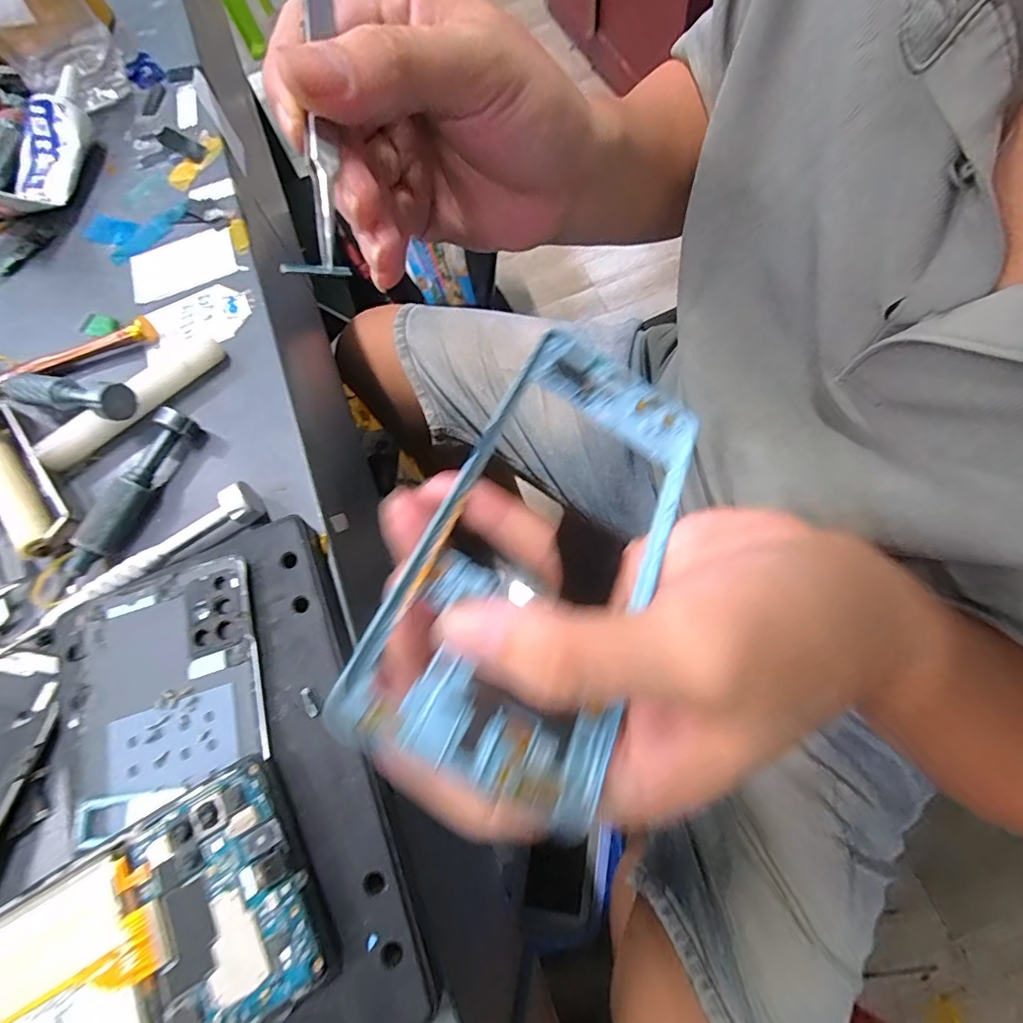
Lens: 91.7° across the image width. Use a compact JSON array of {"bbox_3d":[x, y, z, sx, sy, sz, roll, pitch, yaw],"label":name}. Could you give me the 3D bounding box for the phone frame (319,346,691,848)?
[{"bbox_3d":[0.016,0.005,0.163,0.072,0.004,0.160,31,58,-7],"label":"phone frame"}]

